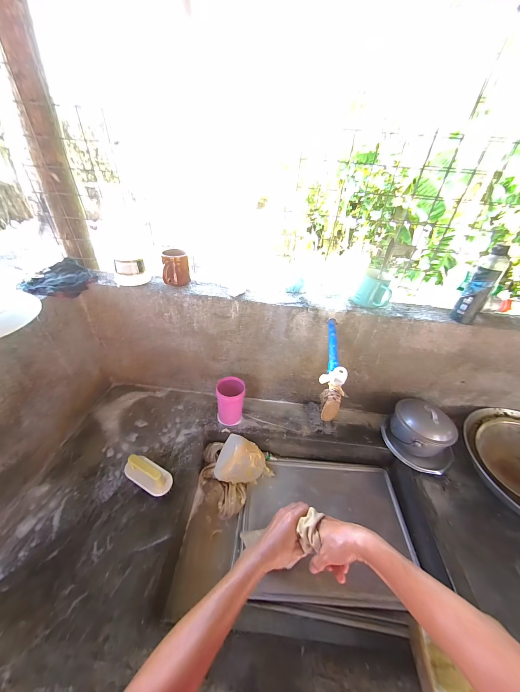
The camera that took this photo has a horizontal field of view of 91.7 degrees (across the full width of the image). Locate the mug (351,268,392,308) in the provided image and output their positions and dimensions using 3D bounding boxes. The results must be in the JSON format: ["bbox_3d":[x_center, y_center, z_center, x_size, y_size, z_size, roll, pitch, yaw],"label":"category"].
[{"bbox_3d":[0.317,-0.160,0.697,0.095,0.085,0.091,24,41,21],"label":"mug"}]

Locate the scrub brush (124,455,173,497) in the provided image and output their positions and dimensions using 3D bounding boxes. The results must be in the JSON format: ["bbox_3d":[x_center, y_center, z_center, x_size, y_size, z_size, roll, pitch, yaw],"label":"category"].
[{"bbox_3d":[-0.287,0.334,0.651,0.129,0.069,0.059,21,41,19],"label":"scrub brush"}]

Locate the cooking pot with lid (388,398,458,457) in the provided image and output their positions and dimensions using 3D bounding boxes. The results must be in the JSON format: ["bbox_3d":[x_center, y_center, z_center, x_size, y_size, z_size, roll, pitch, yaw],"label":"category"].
[{"bbox_3d":[0.503,0.249,0.784,0.148,0.111,0.157,4,38,-3],"label":"cooking pot with lid"}]

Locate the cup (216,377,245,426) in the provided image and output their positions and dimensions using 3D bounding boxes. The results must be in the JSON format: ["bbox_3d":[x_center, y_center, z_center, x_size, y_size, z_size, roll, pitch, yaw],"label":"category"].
[{"bbox_3d":[-0.092,0.181,0.814,0.086,0.153,0.080,4,38,-3],"label":"cup"}]

